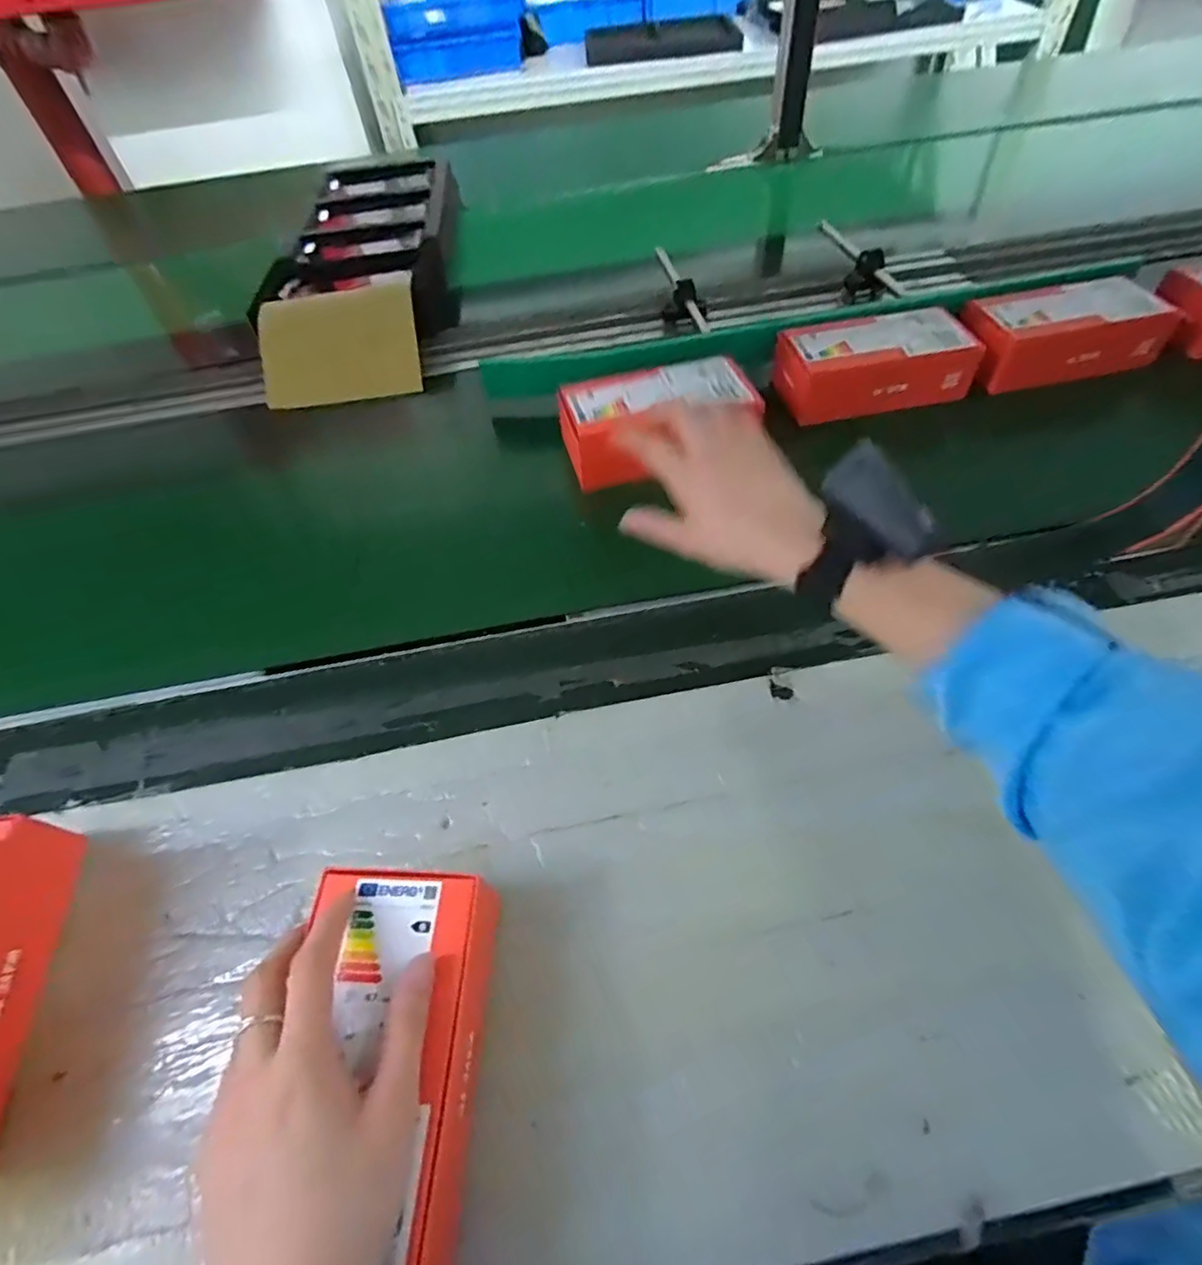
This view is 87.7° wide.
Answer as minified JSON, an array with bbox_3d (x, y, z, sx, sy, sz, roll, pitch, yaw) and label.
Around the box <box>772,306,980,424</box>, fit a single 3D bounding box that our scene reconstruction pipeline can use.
[{"bbox_3d":[0.283,-0.279,0.649,0.191,0.054,0.098,-13,55,-5],"label":"box"}]

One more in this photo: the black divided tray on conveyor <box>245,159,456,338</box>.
[{"bbox_3d":[-0.331,-0.544,0.920,0.236,0.105,0.499,-6,53,1],"label":"black divided tray on conveyor"}]

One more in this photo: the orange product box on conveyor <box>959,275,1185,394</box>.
[{"bbox_3d":[0.484,-0.318,0.662,0.185,0.064,0.090,-8,53,-1],"label":"orange product box on conveyor"}]

